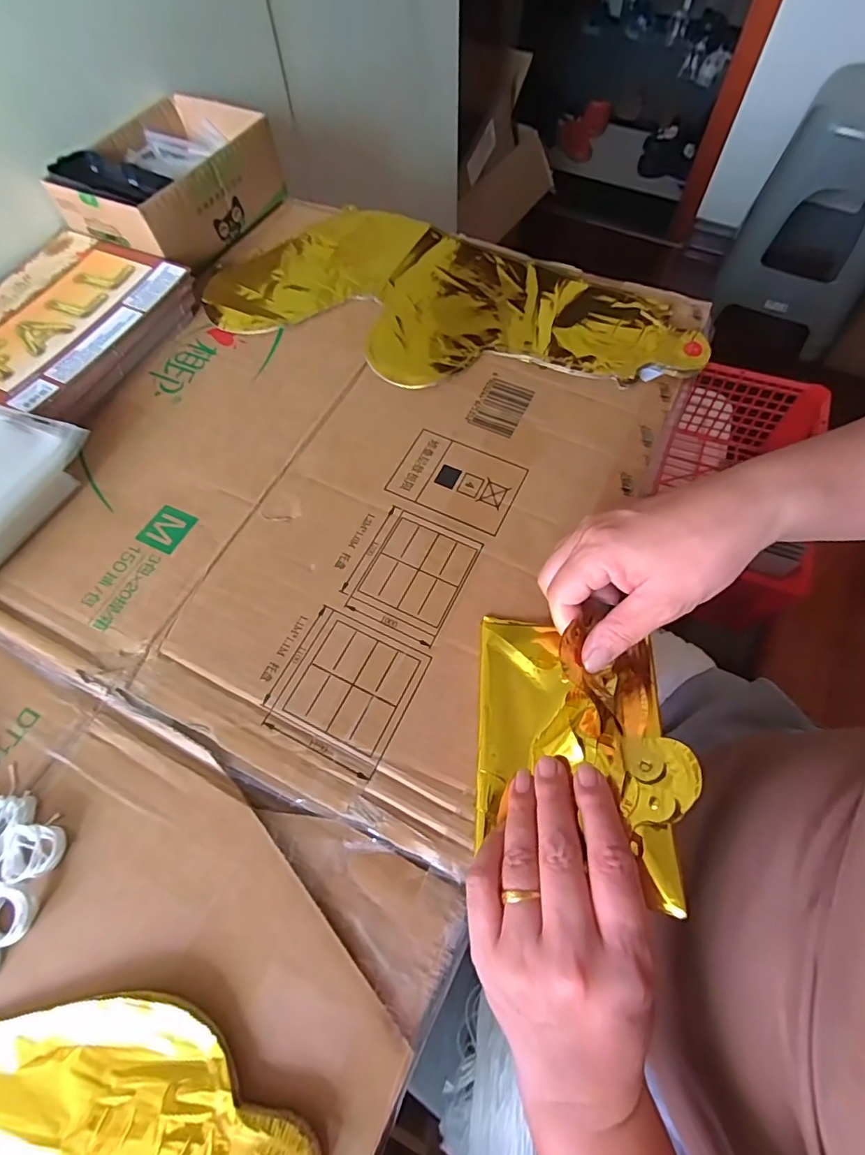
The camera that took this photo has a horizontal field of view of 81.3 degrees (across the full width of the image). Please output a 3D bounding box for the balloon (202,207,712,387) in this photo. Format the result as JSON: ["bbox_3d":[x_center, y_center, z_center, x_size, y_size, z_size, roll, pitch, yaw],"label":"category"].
[{"bbox_3d":[0.015,-0.245,0.449,0.419,0.009,0.198,24,68,13],"label":"balloon"}]

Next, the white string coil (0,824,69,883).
[{"bbox_3d":[-0.215,0.148,0.271,0.027,0.013,0.027,-1,64,2],"label":"white string coil"}]

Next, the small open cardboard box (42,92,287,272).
[{"bbox_3d":[-0.255,-0.388,0.498,0.136,0.066,0.187,27,68,15],"label":"small open cardboard box"}]

